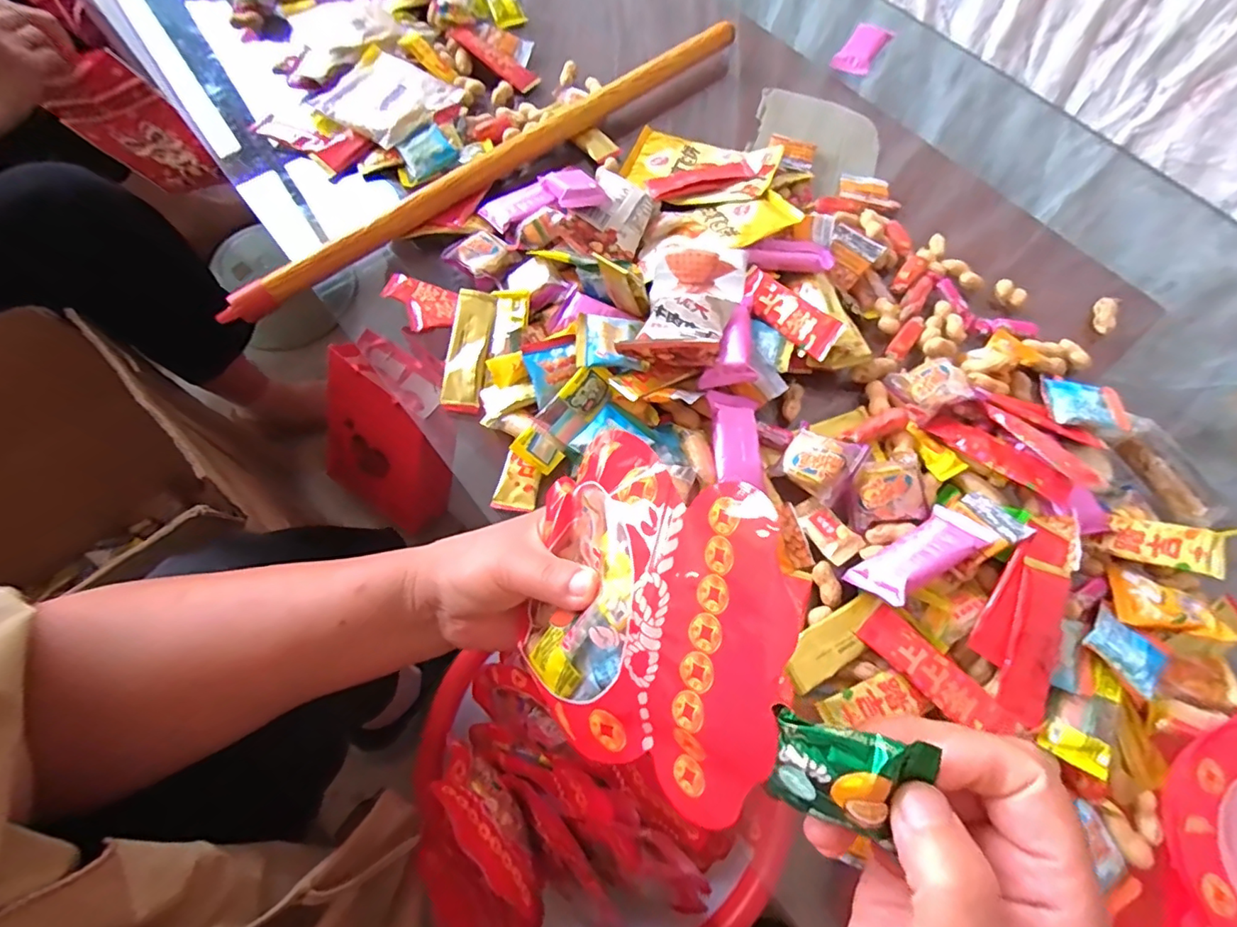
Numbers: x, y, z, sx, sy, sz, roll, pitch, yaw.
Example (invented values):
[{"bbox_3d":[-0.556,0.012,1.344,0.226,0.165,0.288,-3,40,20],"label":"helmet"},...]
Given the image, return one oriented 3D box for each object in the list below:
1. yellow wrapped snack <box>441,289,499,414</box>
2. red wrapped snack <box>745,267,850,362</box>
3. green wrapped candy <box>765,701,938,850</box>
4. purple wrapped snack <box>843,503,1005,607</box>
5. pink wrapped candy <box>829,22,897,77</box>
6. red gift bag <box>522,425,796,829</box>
[{"bbox_3d":[-0.127,-0.097,0.474,0.033,0.011,0.106,8,81,1],"label":"yellow wrapped snack"},{"bbox_3d":[0.142,-0.127,0.468,0.033,0.017,0.102,-50,61,16],"label":"red wrapped snack"},{"bbox_3d":[0.072,0.098,0.175,0.045,0.014,0.029,11,94,25],"label":"green wrapped candy"},{"bbox_3d":[0.216,0.064,0.399,0.098,0.013,0.044,-29,33,-12],"label":"purple wrapped snack"},{"bbox_3d":[0.293,-0.498,0.665,0.044,0.025,0.076,34,69,12],"label":"pink wrapped candy"},{"bbox_3d":[0.004,0.062,0.239,0.140,0.019,0.136,14,97,40],"label":"red gift bag"}]

